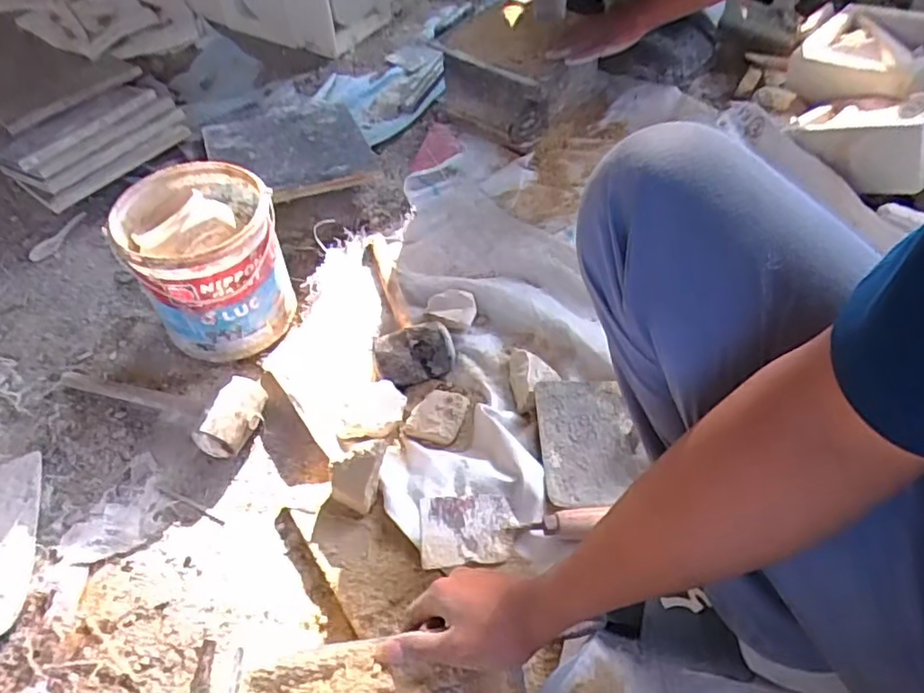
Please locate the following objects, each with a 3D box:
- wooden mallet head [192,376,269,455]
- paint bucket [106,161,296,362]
[{"bbox_3d":[-0.270,0.085,0.751,0.051,0.061,0.102,18,55,15],"label":"wooden mallet head"},{"bbox_3d":[-0.323,-0.109,0.816,0.173,0.200,0.172,-1,52,1],"label":"paint bucket"}]

